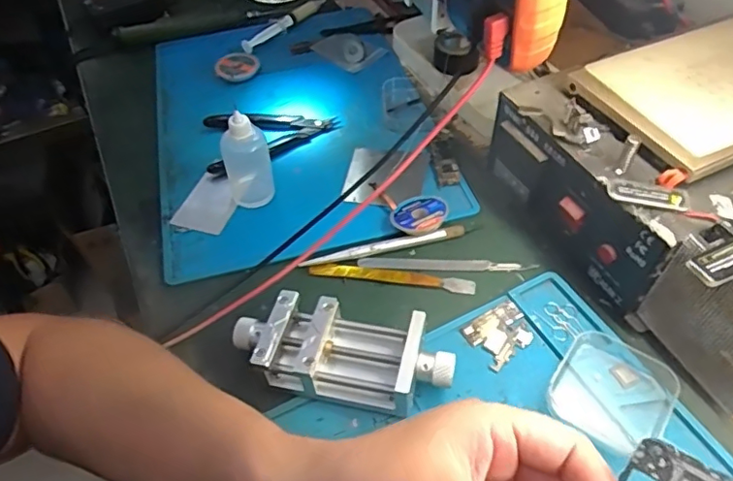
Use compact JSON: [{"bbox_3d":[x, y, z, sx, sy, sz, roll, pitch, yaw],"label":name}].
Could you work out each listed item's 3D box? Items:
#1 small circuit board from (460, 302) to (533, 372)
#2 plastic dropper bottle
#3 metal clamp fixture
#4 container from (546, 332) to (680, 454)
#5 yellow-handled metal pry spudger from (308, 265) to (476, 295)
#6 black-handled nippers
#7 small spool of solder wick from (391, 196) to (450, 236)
[{"bbox_3d":[0.091,0.062,0.366,0.043,0.004,0.037,-26,53,-17],"label":"small circuit board"},{"bbox_3d":[-0.100,-0.073,0.443,0.040,0.082,0.049,-14,50,-9],"label":"plastic dropper bottle"},{"bbox_3d":[-0.015,0.069,0.347,0.136,0.033,0.063,13,52,14],"label":"metal clamp fixture"},{"bbox_3d":[0.148,0.088,0.330,0.061,0.016,0.066,33,59,27],"label":"container"},{"bbox_3d":[0.018,0.027,0.406,0.121,0.005,0.011,6,50,8],"label":"yellow-handled metal pry spudger"},{"bbox_3d":[-0.086,-0.099,0.511,0.123,0.012,0.074,-13,50,-7],"label":"black-handled nippers"},{"bbox_3d":[0.042,-0.019,0.430,0.043,0.019,0.036,-6,50,-1],"label":"small spool of solder wick"}]

